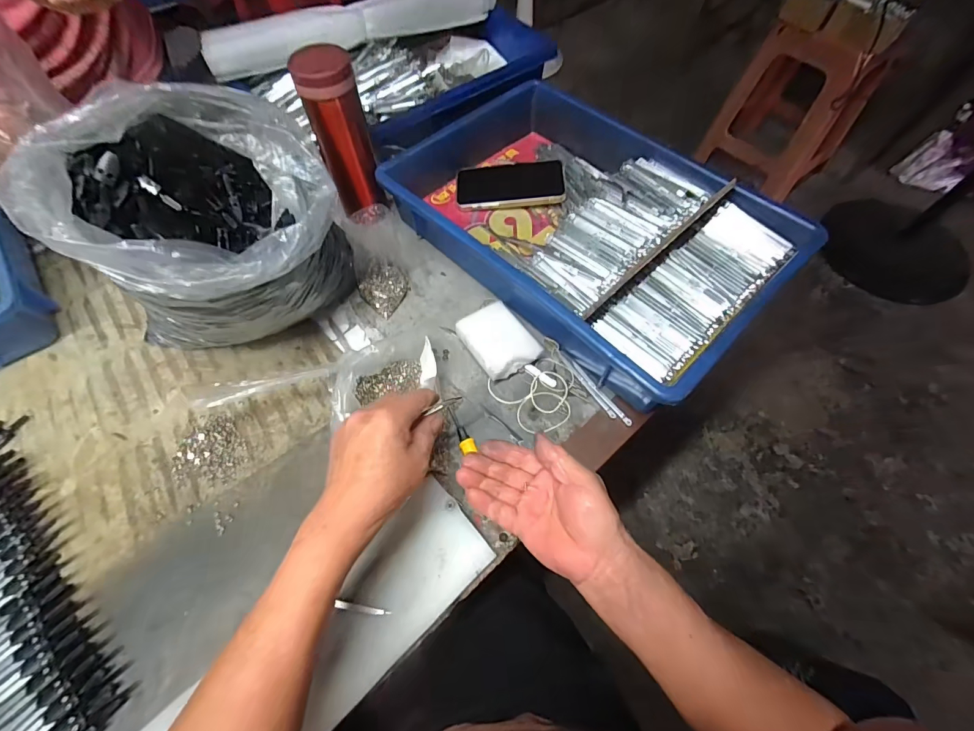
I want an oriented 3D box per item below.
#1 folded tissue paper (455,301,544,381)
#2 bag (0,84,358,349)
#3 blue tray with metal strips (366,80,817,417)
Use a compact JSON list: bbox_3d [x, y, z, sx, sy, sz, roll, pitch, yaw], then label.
[{"bbox_3d":[0.011,-0.025,0.446,0.061,0.028,0.083,-29,66,-14],"label":"folded tissue paper"},{"bbox_3d":[-0.239,-0.111,0.371,0.187,0.199,0.172,17,64,9],"label":"bag"},{"bbox_3d":[0.110,-0.172,0.491,0.289,0.079,0.425,-40,70,-18],"label":"blue tray with metal strips"}]

